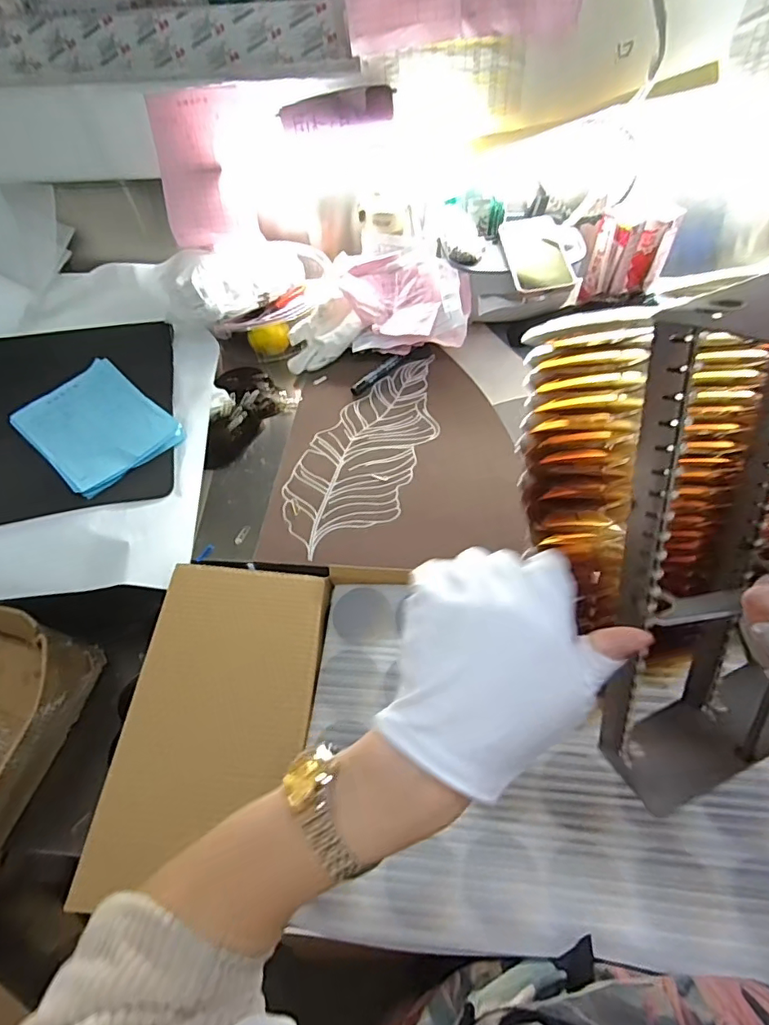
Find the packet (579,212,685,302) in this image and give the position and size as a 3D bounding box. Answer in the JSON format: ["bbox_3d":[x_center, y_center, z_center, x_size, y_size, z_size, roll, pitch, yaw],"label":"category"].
[{"bbox_3d":[0.371,-0.394,0.804,0.130,0.122,0.054,12,57,12],"label":"packet"}]

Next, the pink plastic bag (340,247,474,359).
[{"bbox_3d":[0.034,-0.319,0.778,0.177,0.074,0.157,-3,55,2],"label":"pink plastic bag"}]

